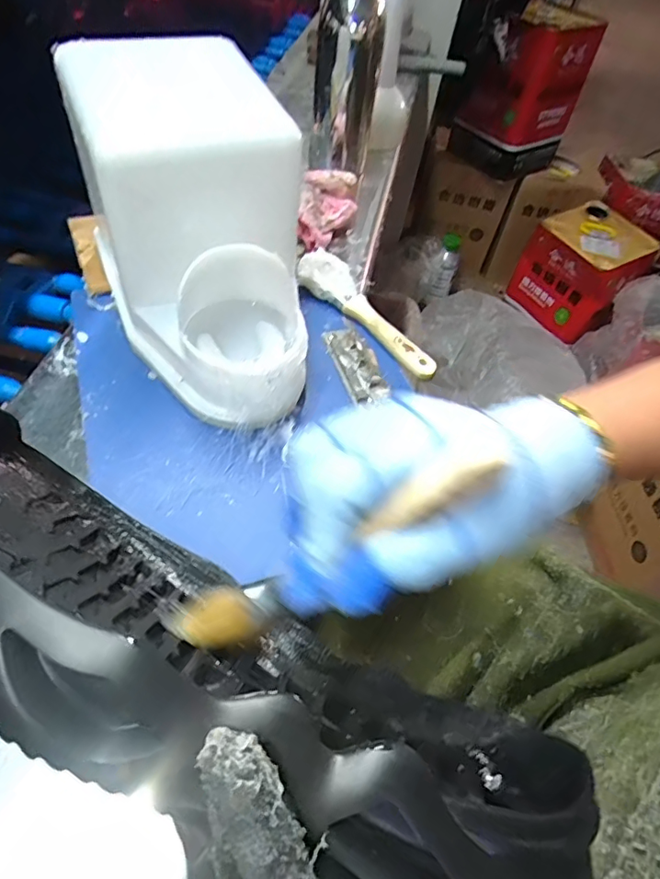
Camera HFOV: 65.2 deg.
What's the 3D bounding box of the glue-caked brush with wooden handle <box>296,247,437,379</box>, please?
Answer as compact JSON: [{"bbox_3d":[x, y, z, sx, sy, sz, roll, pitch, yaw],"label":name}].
[{"bbox_3d":[0.032,-0.114,0.467,0.039,0.017,0.167,-35,71,-27],"label":"glue-caked brush with wooden handle"}]

